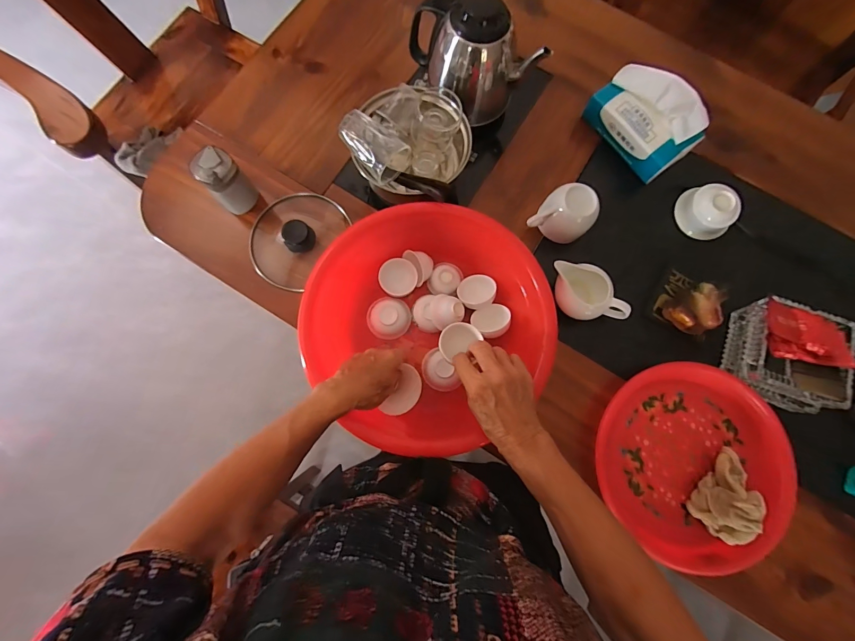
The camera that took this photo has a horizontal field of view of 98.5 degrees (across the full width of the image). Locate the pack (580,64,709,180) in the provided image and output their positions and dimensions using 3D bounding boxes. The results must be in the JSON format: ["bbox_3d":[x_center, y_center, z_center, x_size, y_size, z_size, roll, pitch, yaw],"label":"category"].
[{"bbox_3d":[0.328,-0.307,0.559,0.082,0.096,0.164,-39,81,-9],"label":"pack"}]

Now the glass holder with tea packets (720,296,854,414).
[{"bbox_3d":[0.488,0.044,0.500,0.129,0.061,0.128,21,78,3],"label":"glass holder with tea packets"}]

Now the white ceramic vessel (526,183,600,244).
[{"bbox_3d":[0.200,-0.153,0.535,0.074,0.067,0.065,39,80,7],"label":"white ceramic vessel"}]

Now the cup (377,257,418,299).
[{"bbox_3d":[-0.042,-0.061,0.526,0.053,0.022,0.052,0,78,-1],"label":"cup"}]

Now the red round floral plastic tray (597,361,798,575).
[{"bbox_3d":[0.343,0.185,0.475,0.233,0.044,0.249,6,78,0],"label":"red round floral plastic tray"}]

